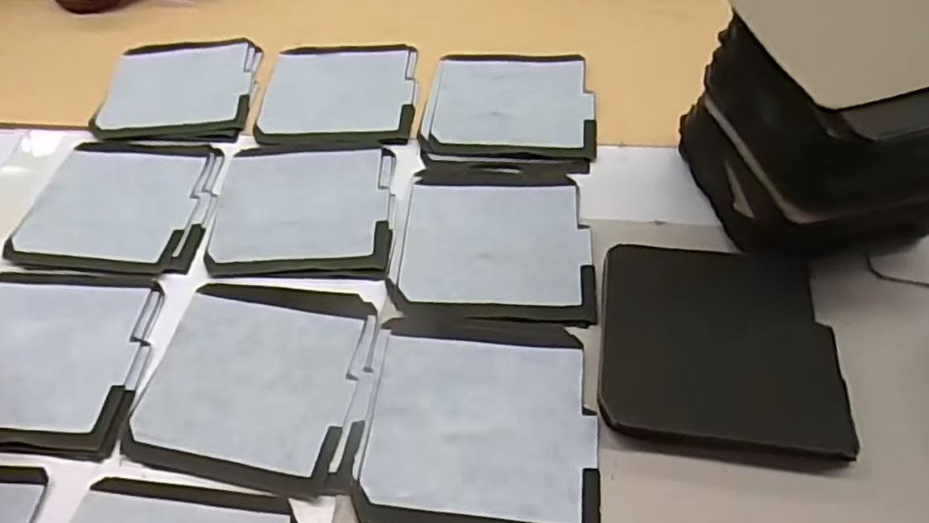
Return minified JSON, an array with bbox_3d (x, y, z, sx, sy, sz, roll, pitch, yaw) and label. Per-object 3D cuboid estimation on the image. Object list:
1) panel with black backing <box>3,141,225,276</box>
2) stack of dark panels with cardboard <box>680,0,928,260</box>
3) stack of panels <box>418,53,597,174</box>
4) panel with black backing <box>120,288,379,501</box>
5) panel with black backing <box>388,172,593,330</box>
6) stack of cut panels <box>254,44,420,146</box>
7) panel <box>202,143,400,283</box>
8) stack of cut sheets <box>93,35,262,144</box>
[{"bbox_3d":[-0.269,-0.047,0.511,0.145,0.006,0.129,4,55,7],"label":"panel with black backing"},{"bbox_3d":[0.242,-0.092,0.414,0.145,0.139,0.145,-9,55,-2],"label":"stack of dark panels with cardboard"},{"bbox_3d":[0.038,-0.130,0.539,0.140,0.006,0.134,4,55,7],"label":"stack of panels"},{"bbox_3d":[-0.131,0.074,0.416,0.145,0.007,0.132,6,56,8],"label":"panel with black backing"},{"bbox_3d":[0.022,-0.018,0.465,0.137,0.004,0.135,3,55,6],"label":"panel with black backing"},{"bbox_3d":[-0.110,-0.150,0.575,0.135,0.012,0.131,1,55,5],"label":"stack of cut panels"},{"bbox_3d":[-0.122,-0.041,0.497,0.139,0.005,0.126,1,55,5],"label":"panel"},{"bbox_3d":[-0.257,-0.160,0.587,0.136,0.004,0.131,1,55,5],"label":"stack of cut sheets"}]

